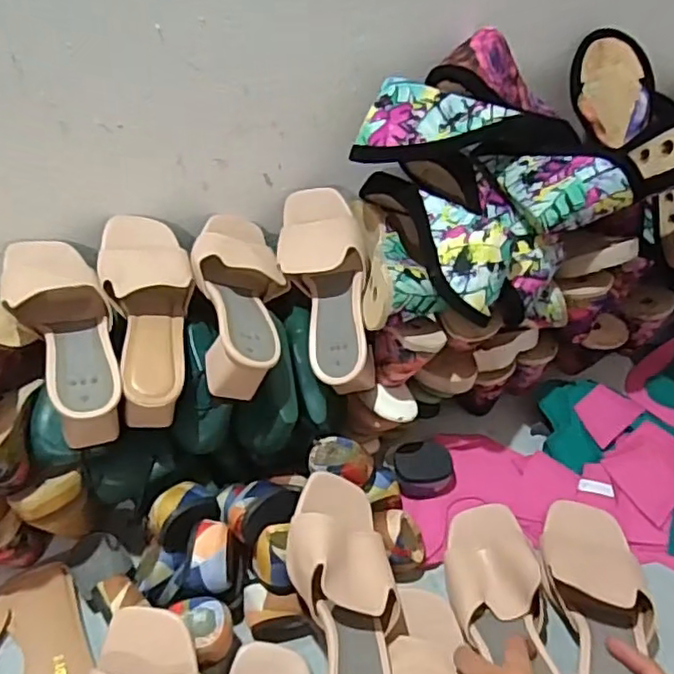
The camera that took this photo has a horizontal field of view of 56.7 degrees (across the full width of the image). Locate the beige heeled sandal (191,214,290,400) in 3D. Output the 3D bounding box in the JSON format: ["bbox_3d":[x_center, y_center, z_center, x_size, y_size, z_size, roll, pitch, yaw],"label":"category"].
[{"bbox_3d":[-0.097,-0.049,0.639,0.083,0.075,0.225,-9,46,-5],"label":"beige heeled sandal"}]

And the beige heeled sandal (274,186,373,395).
[{"bbox_3d":[-0.007,-0.061,0.659,0.094,0.081,0.236,-9,66,-5],"label":"beige heeled sandal"}]

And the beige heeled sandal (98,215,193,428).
[{"bbox_3d":[-0.180,-0.025,0.614,0.099,0.090,0.221,-14,46,-9],"label":"beige heeled sandal"}]

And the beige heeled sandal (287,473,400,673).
[{"bbox_3d":[0.004,0.232,0.525,0.093,0.067,0.238,27,40,-32],"label":"beige heeled sandal"}]

